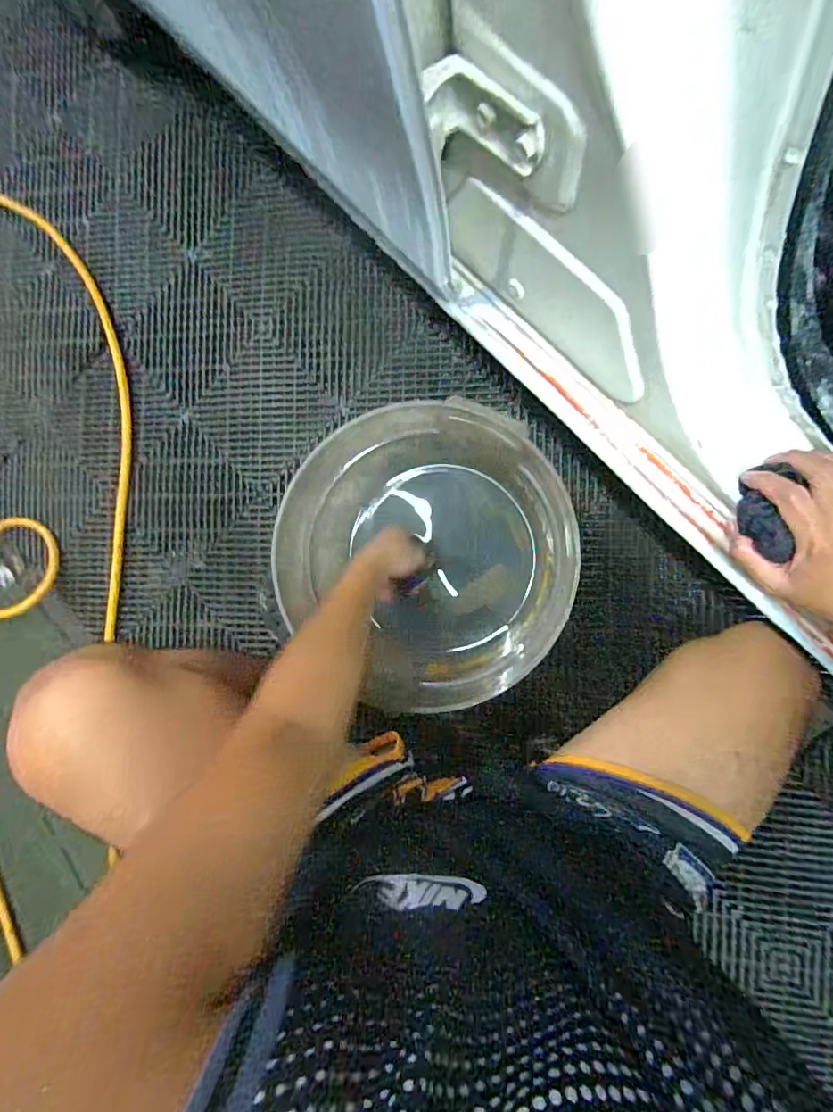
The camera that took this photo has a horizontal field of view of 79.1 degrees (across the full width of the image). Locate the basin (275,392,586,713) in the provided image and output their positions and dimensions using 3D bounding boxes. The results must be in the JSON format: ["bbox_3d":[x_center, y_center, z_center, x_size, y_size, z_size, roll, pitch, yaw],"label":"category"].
[{"bbox_3d":[0.019,-0.004,0.632,0.303,0.266,0.303,0,92,6],"label":"basin"}]

